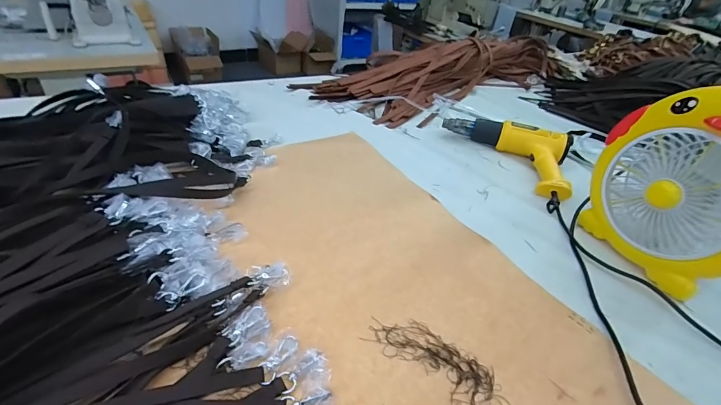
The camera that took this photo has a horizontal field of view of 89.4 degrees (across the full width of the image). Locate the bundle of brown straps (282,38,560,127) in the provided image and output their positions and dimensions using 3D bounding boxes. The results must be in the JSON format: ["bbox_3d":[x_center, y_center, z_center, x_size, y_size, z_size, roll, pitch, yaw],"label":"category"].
[{"bbox_3d":[0.282,-0.442,1.160,0.934,0.093,0.354,-25,47,-33],"label":"bundle of brown straps"}]

